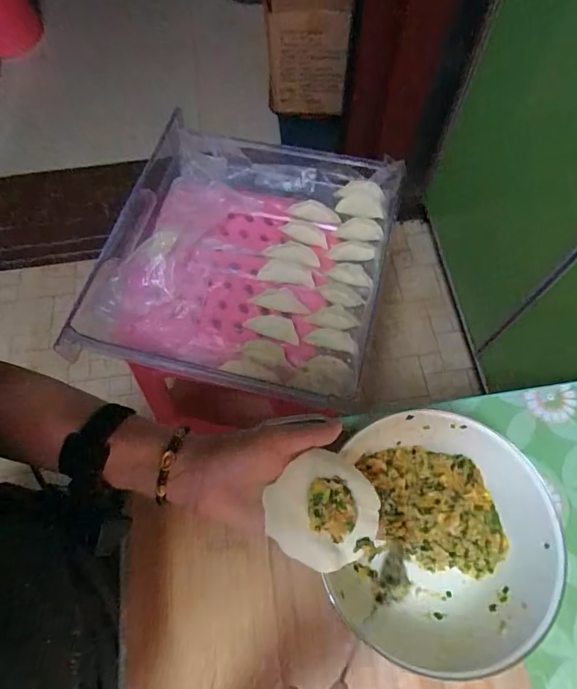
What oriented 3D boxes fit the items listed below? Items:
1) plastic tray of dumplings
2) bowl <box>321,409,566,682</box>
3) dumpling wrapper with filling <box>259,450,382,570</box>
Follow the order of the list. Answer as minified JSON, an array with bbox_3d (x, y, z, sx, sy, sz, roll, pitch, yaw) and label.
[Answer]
[{"bbox_3d":[-0.060,-0.121,0.616,0.370,0.069,0.386,12,68,6],"label":"plastic tray of dumplings"},{"bbox_3d":[0.135,0.175,0.404,0.171,0.103,0.199,10,67,5],"label":"bowl"},{"bbox_3d":[0.028,0.128,0.343,0.079,0.030,0.081,0,62,0],"label":"dumpling wrapper with filling"}]

